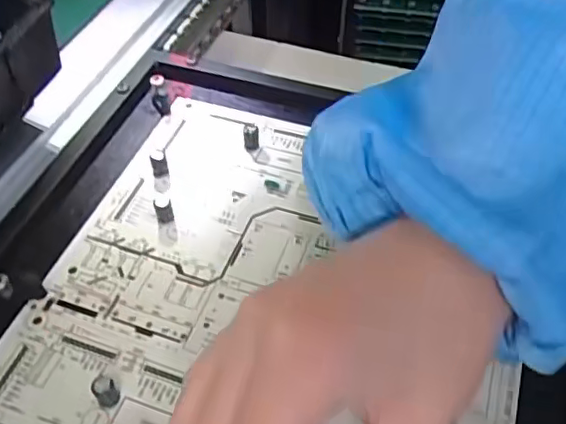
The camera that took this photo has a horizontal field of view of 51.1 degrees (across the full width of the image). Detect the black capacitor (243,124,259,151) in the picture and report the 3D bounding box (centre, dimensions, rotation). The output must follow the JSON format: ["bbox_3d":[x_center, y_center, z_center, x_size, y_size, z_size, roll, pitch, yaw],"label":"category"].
[{"bbox_3d":[-0.016,-0.037,0.301,0.008,0.016,0.006,-1,49,-3],"label":"black capacitor"}]

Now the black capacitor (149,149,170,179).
[{"bbox_3d":[-0.061,-0.023,0.293,0.008,0.011,0.009,-11,50,-9],"label":"black capacitor"}]

